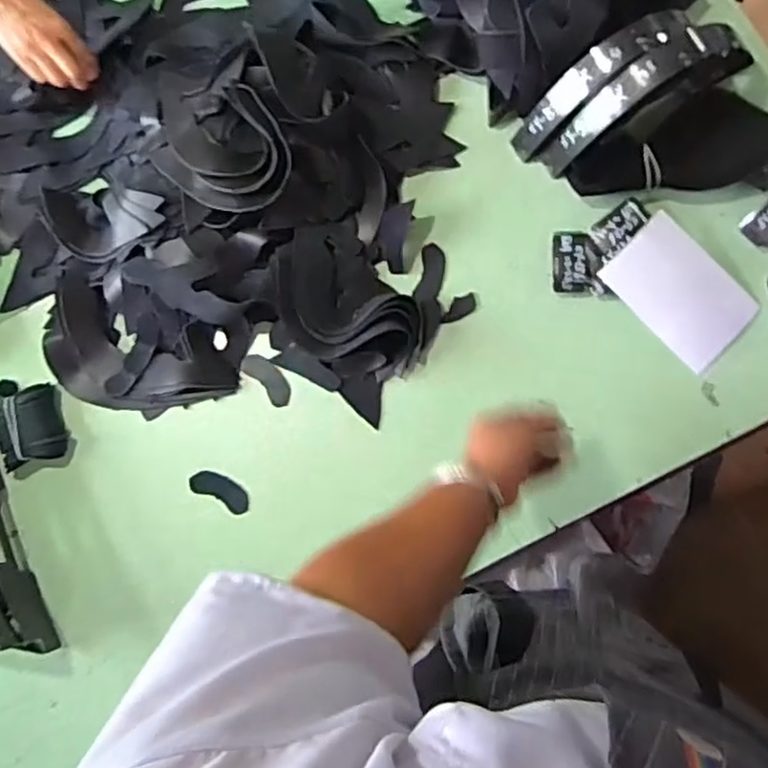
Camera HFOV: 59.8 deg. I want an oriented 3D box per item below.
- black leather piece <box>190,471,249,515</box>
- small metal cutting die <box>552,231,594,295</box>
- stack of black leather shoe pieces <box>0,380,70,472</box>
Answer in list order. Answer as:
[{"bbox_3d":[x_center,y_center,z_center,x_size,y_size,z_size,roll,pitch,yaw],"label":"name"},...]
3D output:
[{"bbox_3d":[-0.190,0.123,0.779,0.075,0.005,0.031,25,75,8],"label":"black leather piece"},{"bbox_3d":[0.211,-0.136,0.746,0.041,0.017,0.069,-1,90,5],"label":"small metal cutting die"},{"bbox_3d":[-0.422,0.044,0.795,0.077,0.039,0.105,-13,89,5],"label":"stack of black leather shoe pieces"}]

